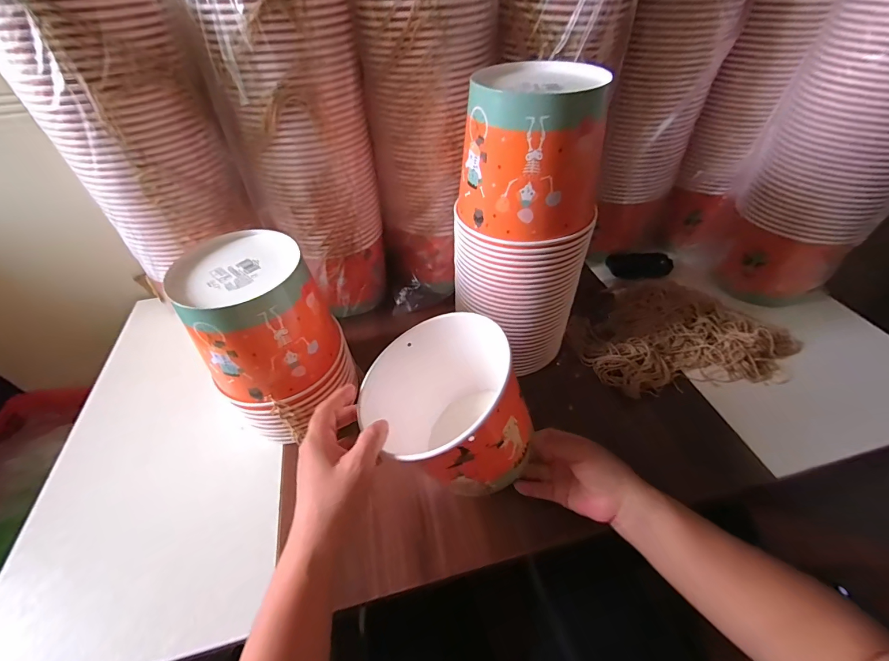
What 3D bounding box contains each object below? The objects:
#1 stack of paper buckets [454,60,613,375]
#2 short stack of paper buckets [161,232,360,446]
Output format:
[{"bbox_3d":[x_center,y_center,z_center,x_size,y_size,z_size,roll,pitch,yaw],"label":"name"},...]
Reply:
[{"bbox_3d":[0.096,-0.108,0.466,0.135,0.334,0.136,-30,52,-23],"label":"stack of paper buckets"},{"bbox_3d":[-0.199,0.009,0.444,0.143,0.192,0.145,-20,49,-15],"label":"short stack of paper buckets"}]

